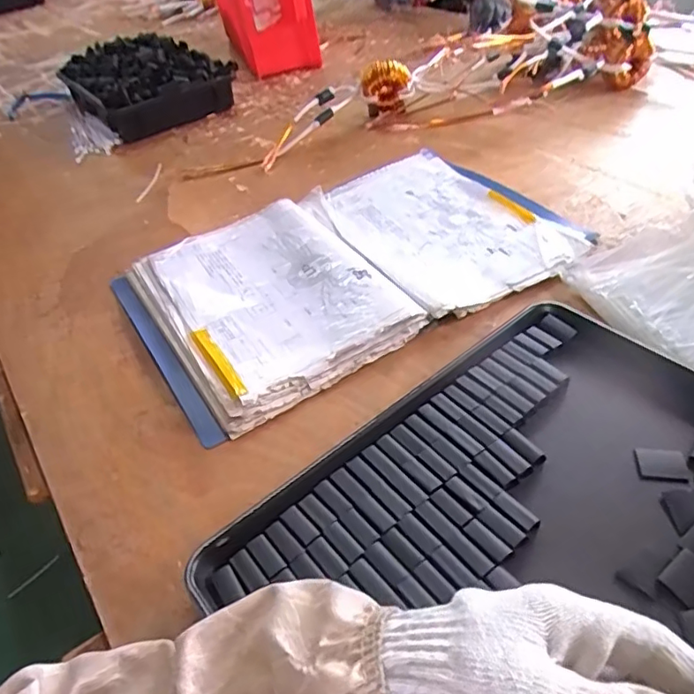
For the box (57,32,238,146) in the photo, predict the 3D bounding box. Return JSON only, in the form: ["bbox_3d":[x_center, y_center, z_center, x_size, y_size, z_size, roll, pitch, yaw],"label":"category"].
[{"bbox_3d":[-0.403,-0.541,1.140,0.250,0.113,0.301,-29,46,-22],"label":"box"}]

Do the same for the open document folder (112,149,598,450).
[{"bbox_3d":[0.003,-0.106,0.657,0.485,0.029,0.322,-24,44,-18],"label":"open document folder"}]

